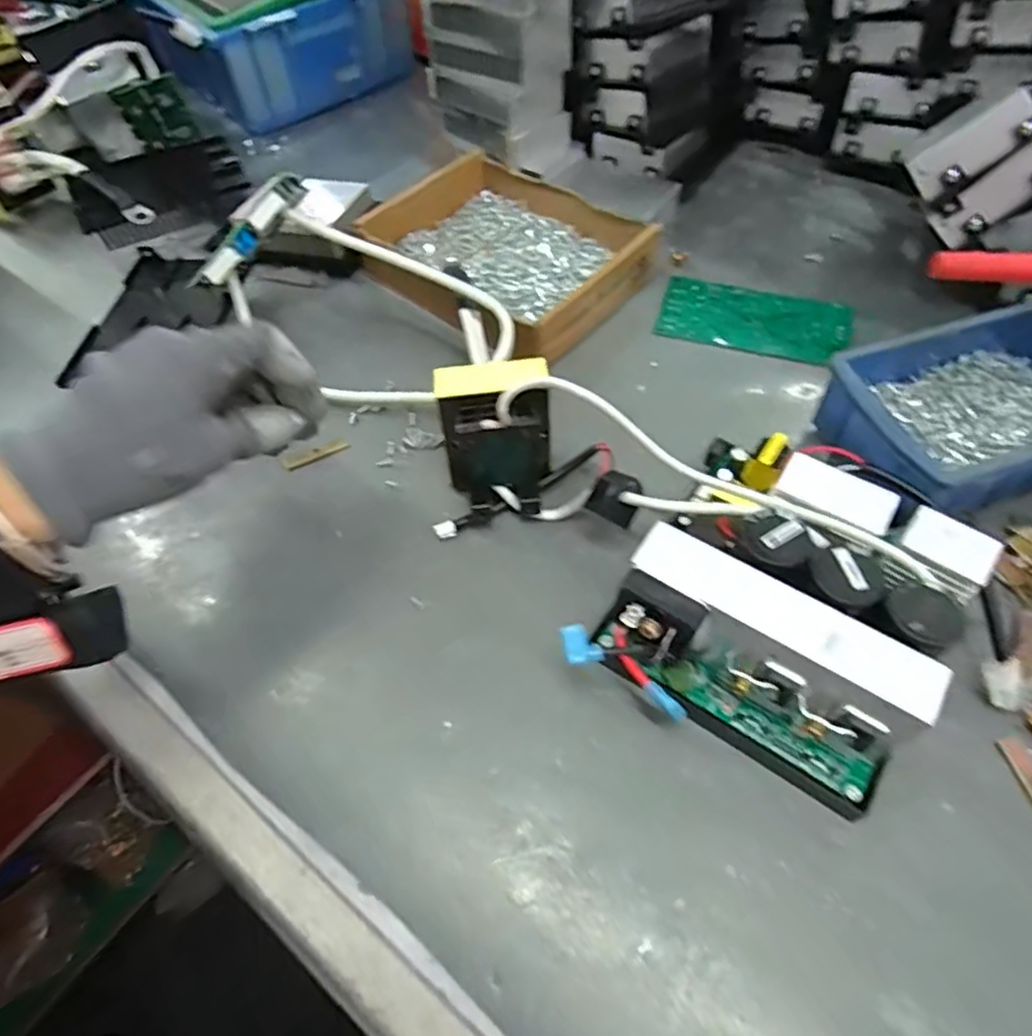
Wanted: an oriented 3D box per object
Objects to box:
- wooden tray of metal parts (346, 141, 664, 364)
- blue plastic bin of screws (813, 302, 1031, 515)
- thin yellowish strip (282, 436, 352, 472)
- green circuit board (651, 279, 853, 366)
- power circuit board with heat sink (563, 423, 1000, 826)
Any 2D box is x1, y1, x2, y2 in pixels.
[{"bbox_3d":[-0.007,-0.187,0.460,0.174,0.041,0.148,36,65,23],"label":"wooden tray of metal parts"},{"bbox_3d":[0.247,-0.054,0.353,0.158,0.056,0.100,-17,57,-8],"label":"blue plastic bin of screws"},{"bbox_3d":[-0.119,-0.039,0.386,0.039,0.004,0.009,-23,59,-13],"label":"thin yellowish strip"},{"bbox_3d":[0.162,-0.137,0.443,0.122,0.004,0.065,13,57,12],"label":"green circuit board"},{"bbox_3d":[0.116,0.039,0.286,0.135,0.064,0.149,35,64,23],"label":"power circuit board with heat sink"}]

